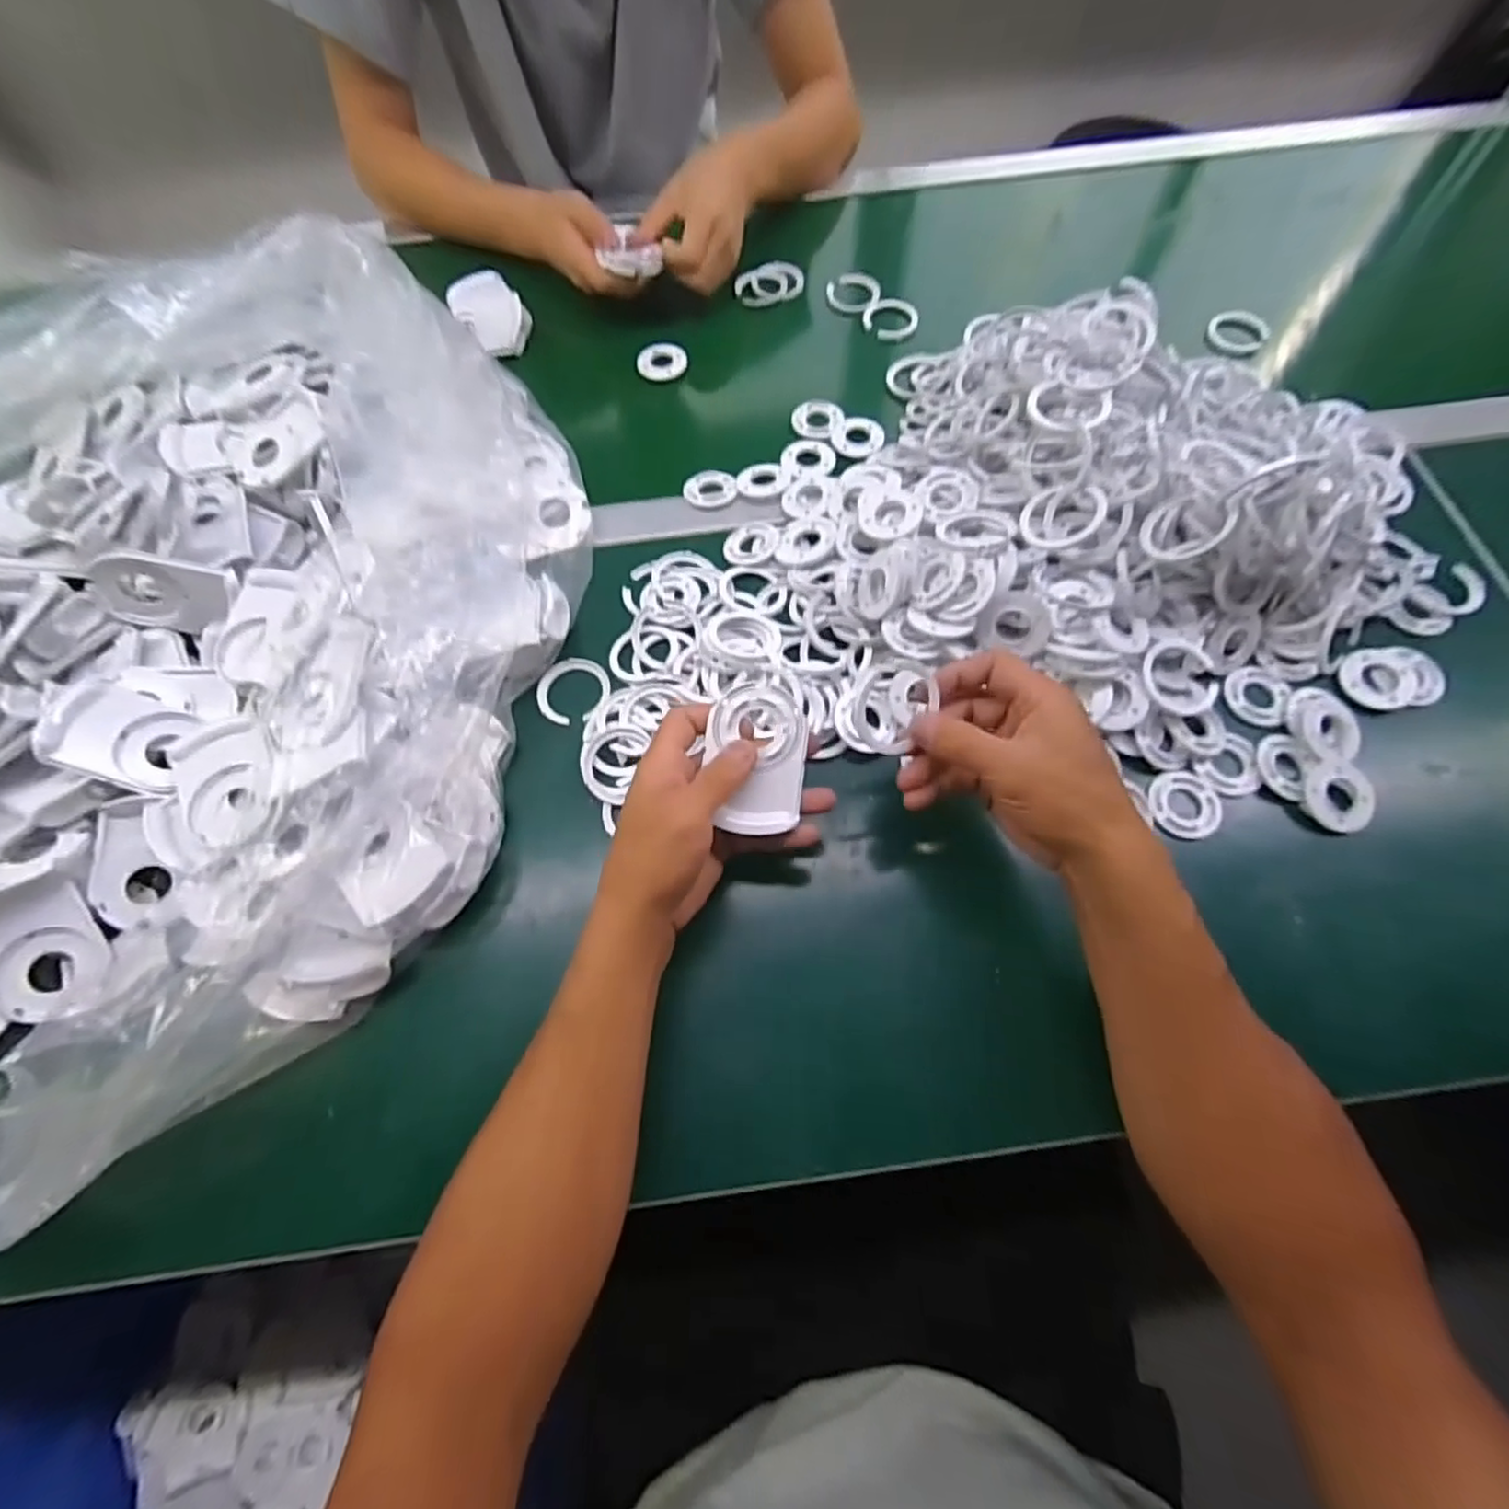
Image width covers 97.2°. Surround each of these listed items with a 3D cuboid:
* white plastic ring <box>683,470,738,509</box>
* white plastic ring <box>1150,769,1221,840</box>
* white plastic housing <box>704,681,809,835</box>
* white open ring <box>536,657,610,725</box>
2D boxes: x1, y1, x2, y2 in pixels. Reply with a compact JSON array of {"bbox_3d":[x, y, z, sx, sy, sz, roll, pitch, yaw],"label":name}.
[{"bbox_3d":[-0.036,-0.220,0.549,0.042,0.009,0.036,-2,65,1],"label":"white plastic ring"},{"bbox_3d":[0.276,0.029,0.426,0.044,0.004,0.044,-1,65,2],"label":"white plastic ring"},{"bbox_3d":[0.001,0.001,0.380,0.055,0.005,0.082,5,91,4],"label":"white plastic housing"},{"bbox_3d":[-0.131,-0.047,0.476,0.050,0.004,0.053,-1,65,2],"label":"white open ring"}]

